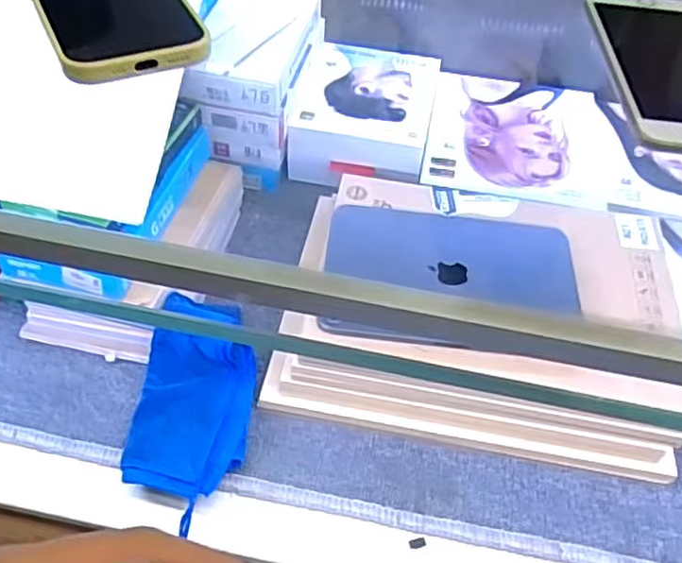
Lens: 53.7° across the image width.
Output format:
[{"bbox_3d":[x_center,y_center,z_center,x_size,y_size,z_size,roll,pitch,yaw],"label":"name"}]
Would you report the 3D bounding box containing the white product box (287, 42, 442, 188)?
[{"bbox_3d":[0.026,-0.179,0.725,0.139,0.058,0.187,11,48,5],"label":"white product box"}]

